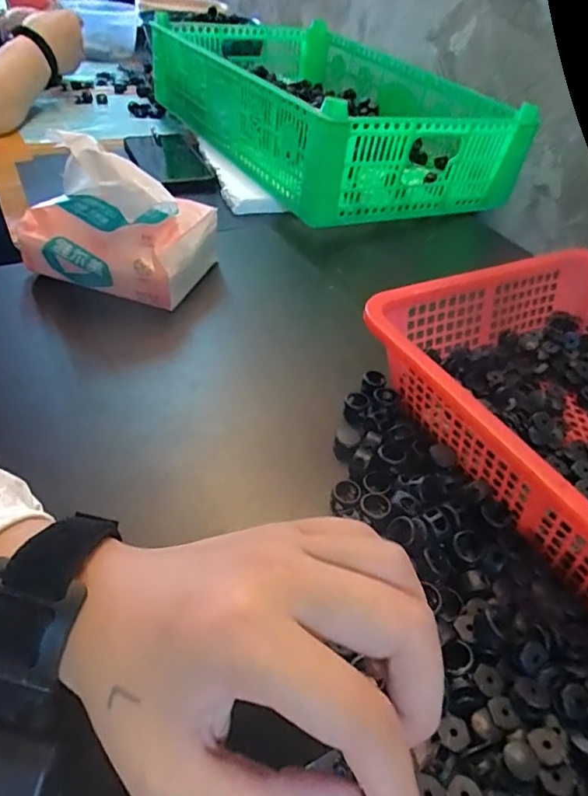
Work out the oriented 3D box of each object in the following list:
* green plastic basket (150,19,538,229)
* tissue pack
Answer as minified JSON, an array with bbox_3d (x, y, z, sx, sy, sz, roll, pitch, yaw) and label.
[{"bbox_3d":[0.030,-0.386,0.690,0.289,0.104,0.472,-18,48,-25],"label":"green plastic basket"},{"bbox_3d":[-0.144,-0.147,0.419,0.141,0.093,0.087,12,43,6],"label":"tissue pack"}]

